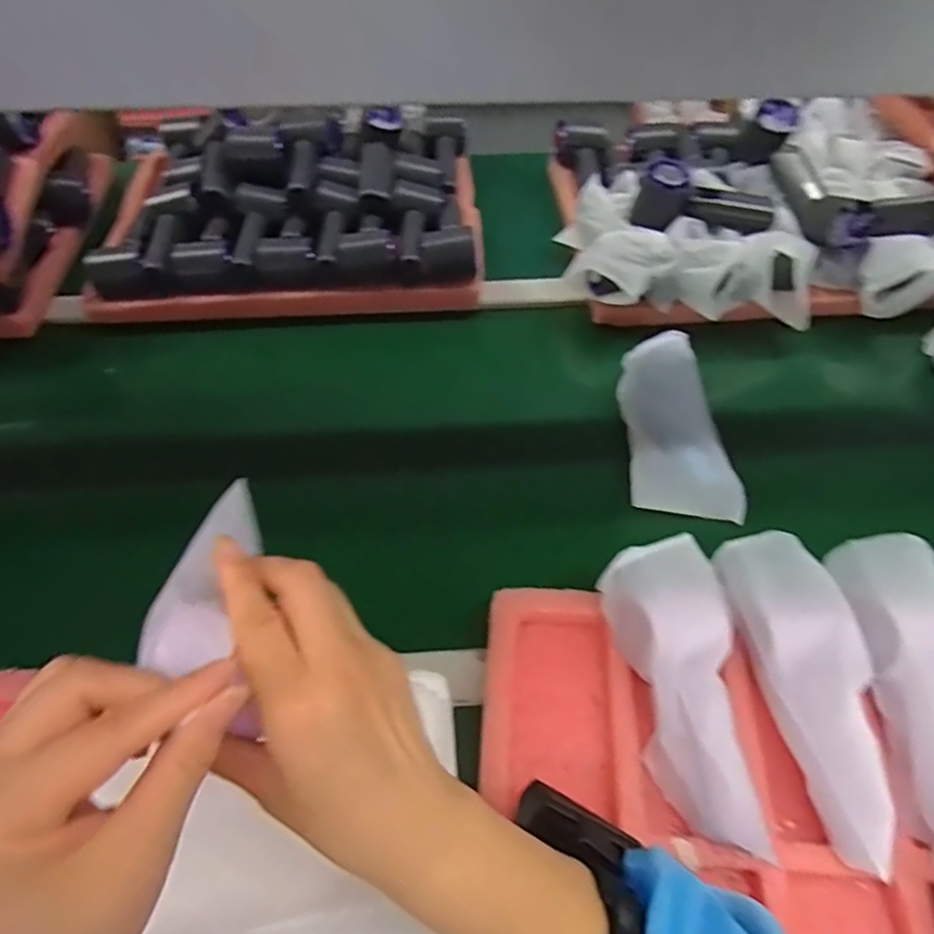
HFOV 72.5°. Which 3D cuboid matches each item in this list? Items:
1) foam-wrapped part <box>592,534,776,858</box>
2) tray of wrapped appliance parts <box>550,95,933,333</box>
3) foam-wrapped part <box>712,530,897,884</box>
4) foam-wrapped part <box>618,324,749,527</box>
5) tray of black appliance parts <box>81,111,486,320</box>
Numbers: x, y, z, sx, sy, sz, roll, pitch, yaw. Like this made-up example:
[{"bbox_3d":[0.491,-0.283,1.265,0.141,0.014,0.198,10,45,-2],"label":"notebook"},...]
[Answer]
[{"bbox_3d":[0.143,0.144,0.421,0.067,0.046,0.186,-6,70,-6],"label":"foam-wrapped part"},{"bbox_3d":[0.335,-0.327,0.759,0.429,0.100,0.368,-1,54,-2],"label":"tray of wrapped appliance parts"},{"bbox_3d":[0.225,0.138,0.411,0.058,0.046,0.200,-6,54,-6],"label":"foam-wrapped part"},{"bbox_3d":[0.195,-0.044,0.591,0.094,0.036,0.188,2,54,1],"label":"foam-wrapped part"},{"bbox_3d":[-0.207,-0.320,0.769,0.435,0.110,0.308,-5,54,-5],"label":"tray of black appliance parts"}]

